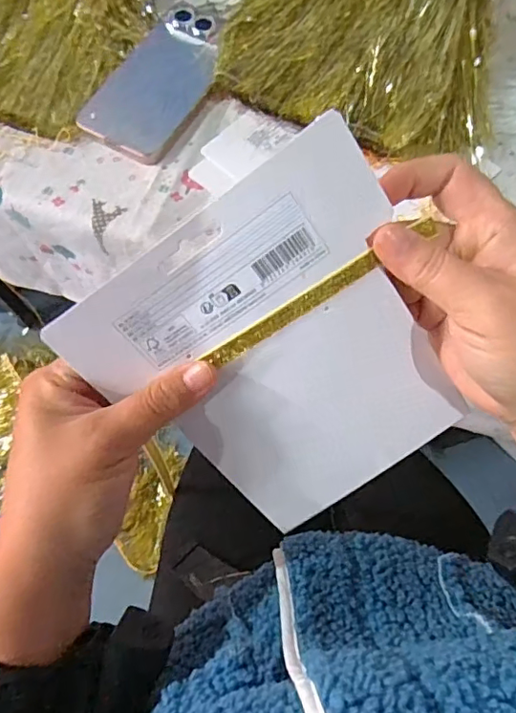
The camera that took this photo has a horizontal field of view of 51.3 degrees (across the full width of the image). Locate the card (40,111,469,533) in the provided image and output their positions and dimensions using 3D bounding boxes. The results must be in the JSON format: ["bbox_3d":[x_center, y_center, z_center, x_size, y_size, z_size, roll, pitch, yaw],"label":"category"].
[{"bbox_3d":[0.018,0.003,0.268,0.155,0.177,0.008,-38,27,12],"label":"card"}]

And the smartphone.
[{"bbox_3d":[-0.076,-0.221,0.427,0.075,0.013,0.143,25,71,10],"label":"smartphone"}]

